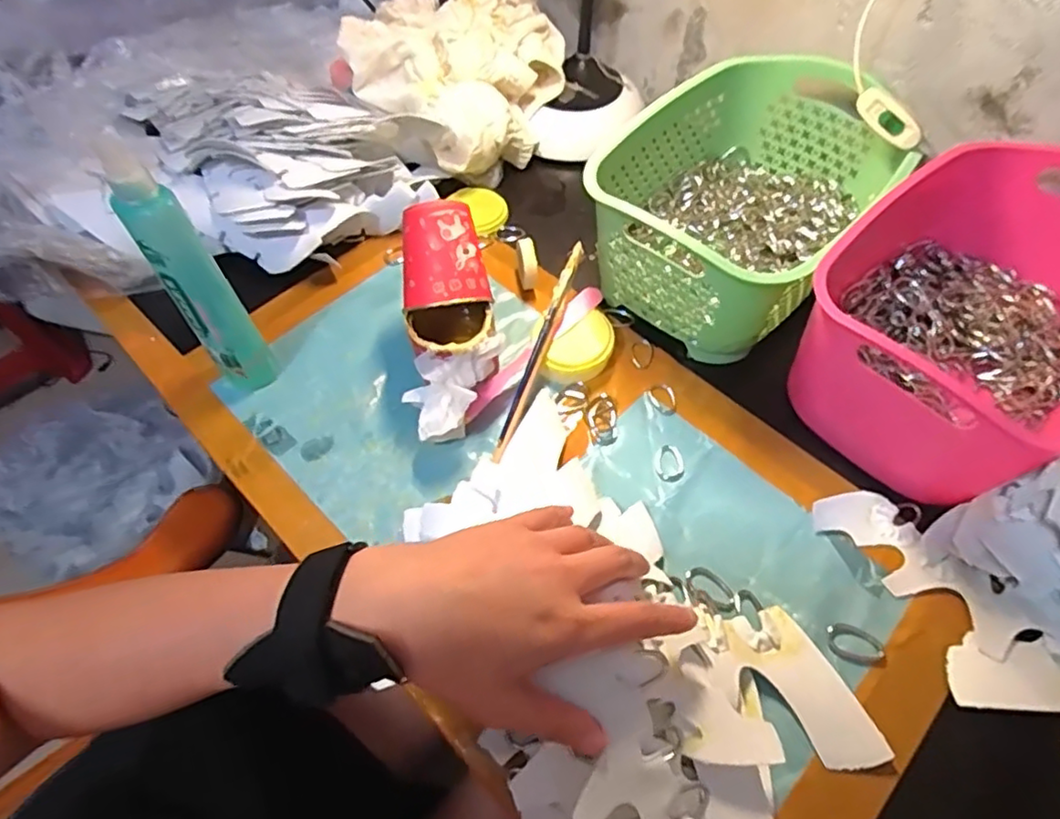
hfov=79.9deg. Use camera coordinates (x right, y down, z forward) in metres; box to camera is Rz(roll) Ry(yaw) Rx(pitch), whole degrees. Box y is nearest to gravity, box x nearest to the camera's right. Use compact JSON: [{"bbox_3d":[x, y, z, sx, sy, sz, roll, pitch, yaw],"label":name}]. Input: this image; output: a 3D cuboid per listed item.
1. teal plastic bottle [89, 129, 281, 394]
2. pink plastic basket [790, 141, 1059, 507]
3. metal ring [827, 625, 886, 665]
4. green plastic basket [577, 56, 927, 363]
[{"bbox_3d":[-0.237,-0.089,0.451,0.039,0.227,0.033,-30,62,-18],"label":"teal plastic bottle"},{"bbox_3d":[0.334,-0.065,0.474,0.257,0.128,0.202,-32,62,-18],"label":"pink plastic basket"},{"bbox_3d":[0.214,0.154,0.414,0.035,0.004,0.022,16,58,10],"label":"metal ring"},{"bbox_3d":[0.182,-0.178,0.547,0.192,0.122,0.258,39,65,23],"label":"green plastic basket"}]

